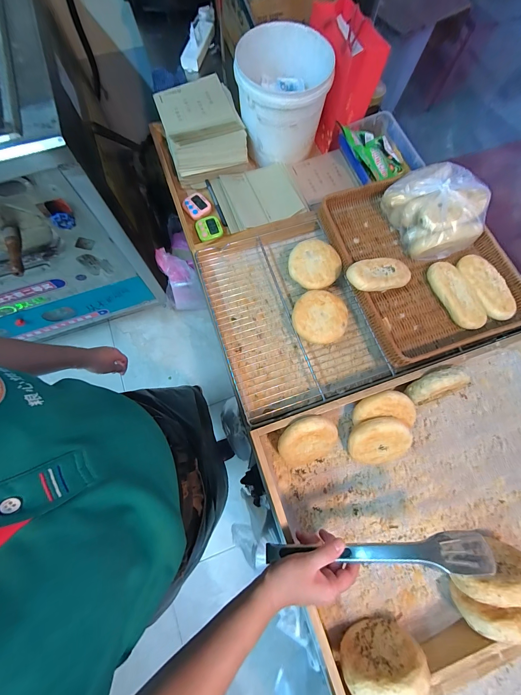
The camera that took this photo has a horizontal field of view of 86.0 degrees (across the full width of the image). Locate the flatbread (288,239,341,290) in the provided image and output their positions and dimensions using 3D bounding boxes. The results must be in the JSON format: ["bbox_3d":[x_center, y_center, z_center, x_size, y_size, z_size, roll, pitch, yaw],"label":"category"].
[{"bbox_3d":[0.115,-0.177,0.590,0.106,0.016,0.107,0,73,1],"label":"flatbread"}]

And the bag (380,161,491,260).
[{"bbox_3d":[0.364,-0.292,0.587,0.152,0.093,0.196,-29,76,-9],"label":"bag"}]

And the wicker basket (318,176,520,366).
[{"bbox_3d":[0.335,-0.189,0.594,0.318,0.063,0.410,-19,75,-6],"label":"wicker basket"}]

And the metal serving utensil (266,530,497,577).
[{"bbox_3d":[0.137,0.272,0.369,0.280,0.024,0.036,-15,76,19],"label":"metal serving utensil"}]

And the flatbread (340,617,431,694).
[{"bbox_3d":[0.172,0.451,0.405,0.109,0.121,0.034,-8,74,-3],"label":"flatbread"}]

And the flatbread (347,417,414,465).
[{"bbox_3d":[0.215,0.171,0.508,0.106,0.026,0.101,0,121,0],"label":"flatbread"}]

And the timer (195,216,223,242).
[{"bbox_3d":[-0.124,-0.287,0.677,0.060,0.011,0.063,-20,75,-7],"label":"timer"}]

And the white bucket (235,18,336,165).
[{"bbox_3d":[0.049,-0.596,0.677,0.214,0.169,0.206,0,73,-1],"label":"white bucket"}]

